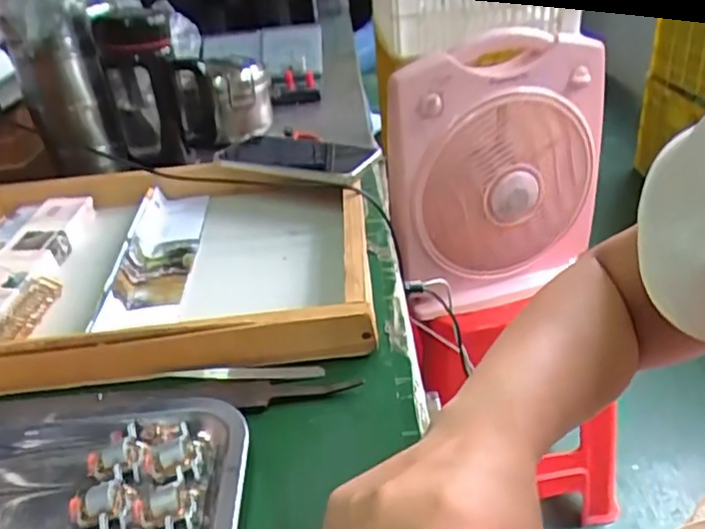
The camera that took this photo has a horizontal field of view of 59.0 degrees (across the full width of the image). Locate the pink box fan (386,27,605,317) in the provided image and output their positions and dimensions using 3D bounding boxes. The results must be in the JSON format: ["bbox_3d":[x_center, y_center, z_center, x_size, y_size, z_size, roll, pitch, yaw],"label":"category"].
[{"bbox_3d":[0.192,-0.120,0.893,0.327,0.372,0.085,-16,33,-17],"label":"pink box fan"}]

